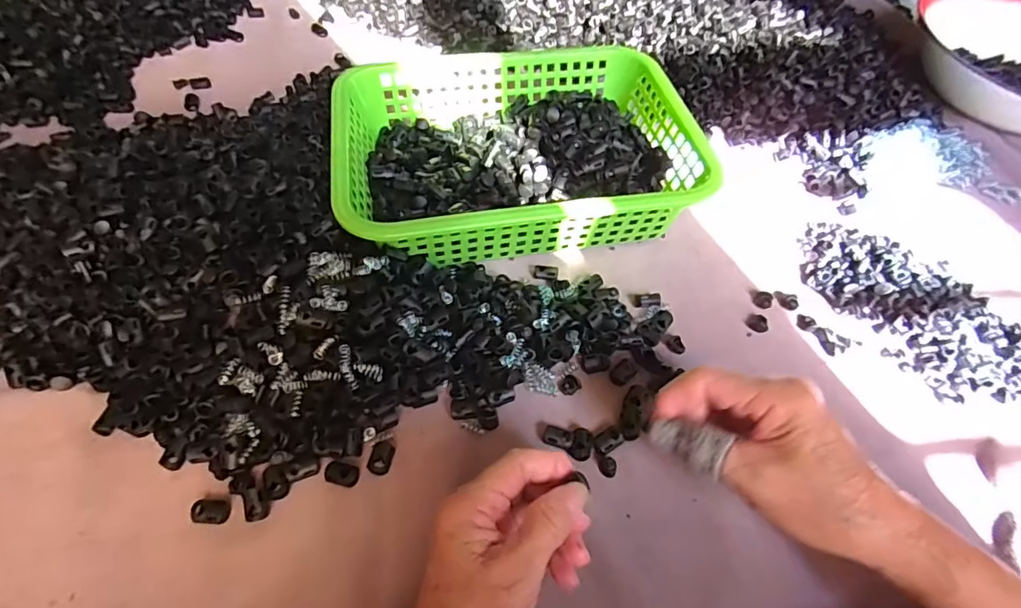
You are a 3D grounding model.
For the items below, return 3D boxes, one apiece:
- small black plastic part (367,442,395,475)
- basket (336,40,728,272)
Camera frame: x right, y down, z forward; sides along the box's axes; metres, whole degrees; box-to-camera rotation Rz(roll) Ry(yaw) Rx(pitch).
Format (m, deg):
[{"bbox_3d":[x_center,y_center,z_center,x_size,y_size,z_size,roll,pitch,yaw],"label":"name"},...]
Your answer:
[{"bbox_3d":[-0.084,0.099,0.336,0.014,0.008,0.020,14,54,7],"label":"small black plastic part"},{"bbox_3d":[0.003,-0.130,0.460,0.285,0.081,0.201,-7,54,-8],"label":"basket"}]

